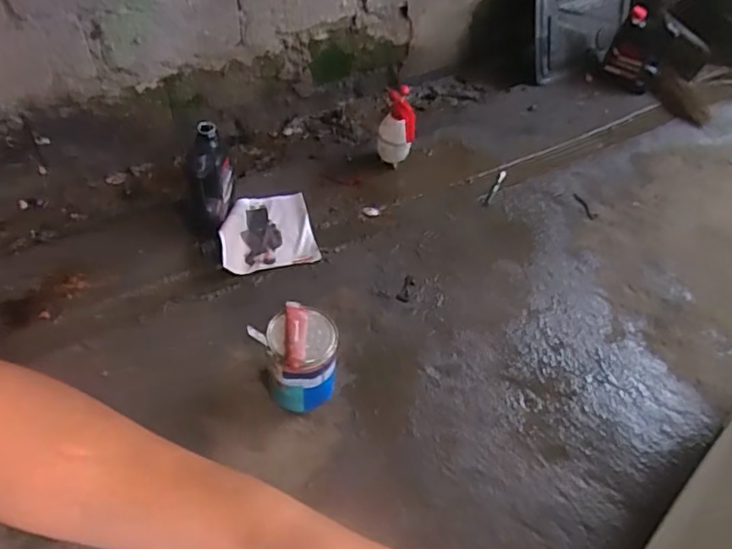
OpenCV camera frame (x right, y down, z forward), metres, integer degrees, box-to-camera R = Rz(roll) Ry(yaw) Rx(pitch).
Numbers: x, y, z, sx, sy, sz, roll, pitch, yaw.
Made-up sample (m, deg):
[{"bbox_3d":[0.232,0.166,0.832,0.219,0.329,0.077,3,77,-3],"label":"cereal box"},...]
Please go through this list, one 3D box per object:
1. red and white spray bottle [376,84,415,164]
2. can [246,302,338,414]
[{"bbox_3d":[0.097,-0.454,1.903,0.123,0.266,0.096,20,55,10],"label":"red and white spray bottle"},{"bbox_3d":[-0.154,0.199,1.403,0.181,0.227,0.174,2,54,-3],"label":"can"}]

